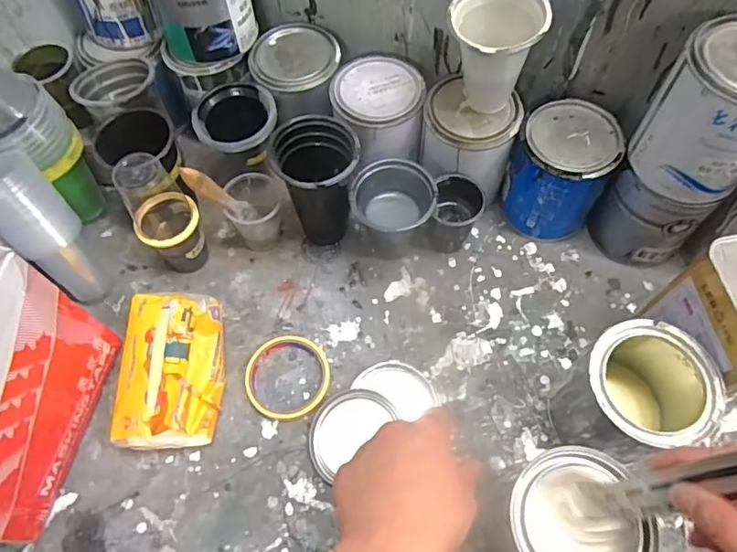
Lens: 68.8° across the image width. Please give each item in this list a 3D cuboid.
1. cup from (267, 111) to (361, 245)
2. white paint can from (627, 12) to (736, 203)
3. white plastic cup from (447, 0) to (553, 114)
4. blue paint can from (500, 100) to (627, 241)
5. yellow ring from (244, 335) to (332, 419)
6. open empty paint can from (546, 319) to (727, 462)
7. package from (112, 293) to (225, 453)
[{"bbox_3d":[-0.054,-0.096,0.620,0.087,0.158,0.084,0,63,1],"label":"cup"},{"bbox_3d":[0.324,-0.150,0.493,0.109,0.133,0.101,0,62,1],"label":"white paint can"},{"bbox_3d":[0.123,-0.219,0.547,0.085,0.117,0.078,0,62,1],"label":"white plastic cup"},{"bbox_3d":[0.220,-0.117,0.630,0.105,0.136,0.099,0,63,1],"label":"blue paint can"},{"bbox_3d":[-0.088,0.109,0.587,0.090,0.014,0.091,0,63,1],"label":"yellow ring"},{"bbox_3d":[0.246,0.112,0.513,0.112,0.131,0.110,0,63,1],"label":"open empty paint can"},{"bbox_3d":[-0.208,0.100,0.571,0.098,0.063,0.160,-7,63,-3],"label":"package"}]

